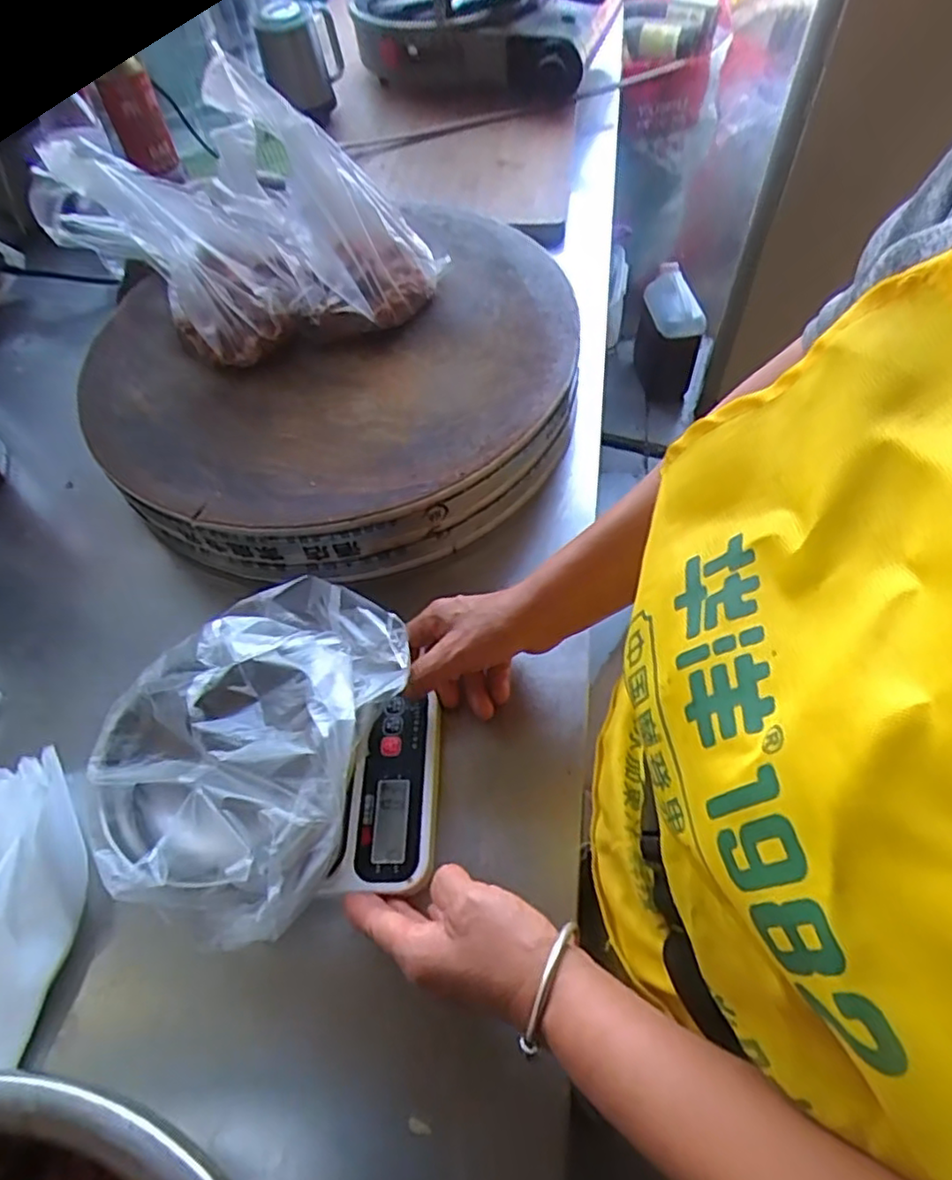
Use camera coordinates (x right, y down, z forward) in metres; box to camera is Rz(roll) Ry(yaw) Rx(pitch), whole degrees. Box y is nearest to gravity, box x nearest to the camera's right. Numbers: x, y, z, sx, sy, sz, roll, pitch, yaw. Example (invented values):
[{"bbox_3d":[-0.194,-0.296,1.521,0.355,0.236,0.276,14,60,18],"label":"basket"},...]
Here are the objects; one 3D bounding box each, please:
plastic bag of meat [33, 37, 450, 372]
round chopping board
[{"bbox_3d":[-0.197,-0.324,0.580,0.306,0.213,0.115,-18,56,-10],"label":"plastic bag of meat"},{"bbox_3d":[-0.130,-0.211,0.652,0.435,0.088,0.449,-1,55,2],"label":"round chopping board"}]

